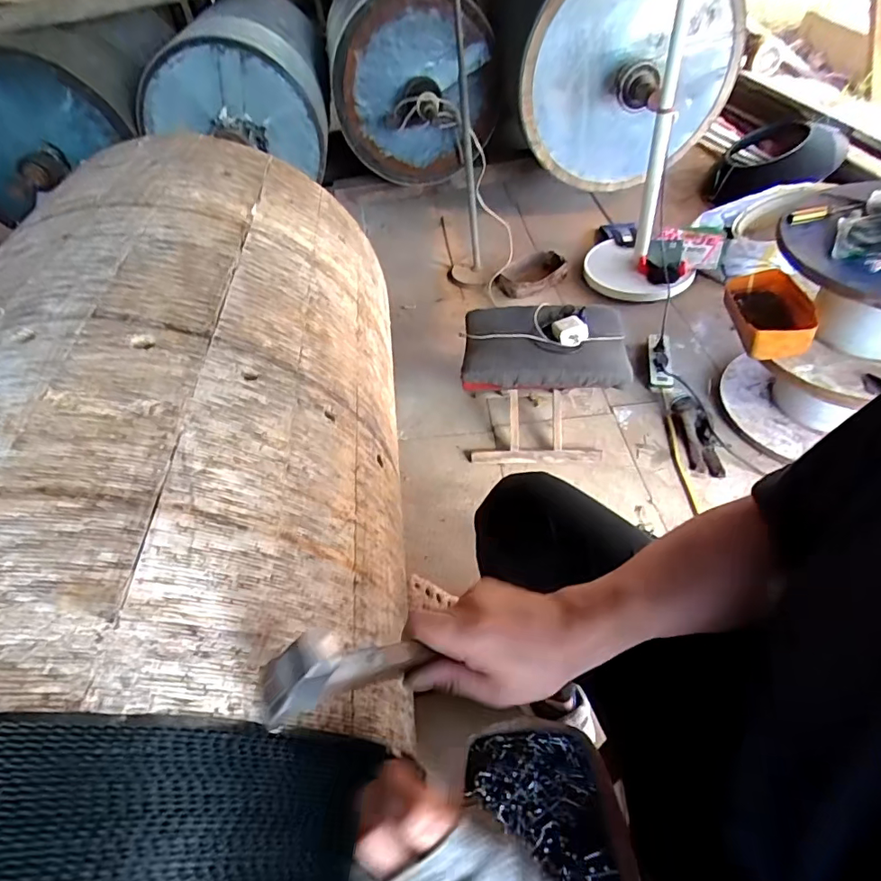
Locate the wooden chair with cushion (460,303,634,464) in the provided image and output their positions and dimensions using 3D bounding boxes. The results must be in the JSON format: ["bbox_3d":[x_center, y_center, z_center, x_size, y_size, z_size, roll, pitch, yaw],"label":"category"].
[{"bbox_3d":[0.228,-0.120,1.144,0.327,0.294,0.224,-1,48,10],"label":"wooden chair with cushion"}]

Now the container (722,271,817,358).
[{"bbox_3d":[0.655,-0.254,1.030,0.121,0.072,0.213,-5,47,7],"label":"container"}]

